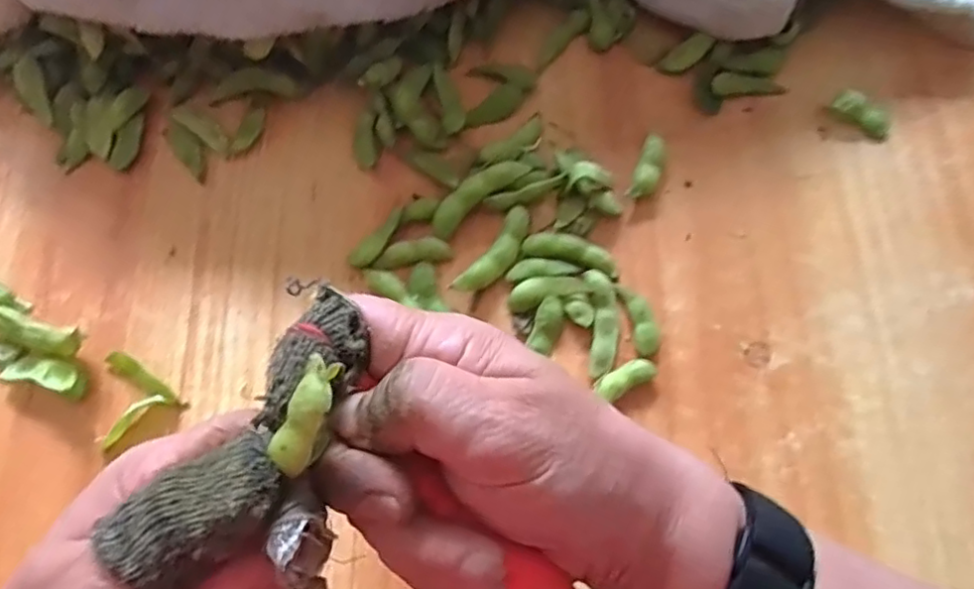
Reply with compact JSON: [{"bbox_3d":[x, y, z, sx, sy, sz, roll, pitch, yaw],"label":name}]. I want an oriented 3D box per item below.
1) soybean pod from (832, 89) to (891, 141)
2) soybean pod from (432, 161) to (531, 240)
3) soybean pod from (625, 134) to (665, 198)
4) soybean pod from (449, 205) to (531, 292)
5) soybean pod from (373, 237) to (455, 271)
[{"bbox_3d":[0.197,-0.095,0.332,0.032,0.014,0.012,31,73,10],"label":"soybean pod"},{"bbox_3d":[-0.005,-0.049,0.312,0.053,0.012,0.015,-36,76,-11],"label":"soybean pod"},{"bbox_3d":[0.083,-0.064,0.322,0.014,0.006,0.037,21,74,6],"label":"soybean pod"},{"bbox_3d":[0.005,-0.019,0.305,0.015,0.008,0.053,33,75,9],"label":"soybean pod"},{"bbox_3d":[-0.036,-0.021,0.306,0.038,0.004,0.011,-11,73,-4],"label":"soybean pod"}]

